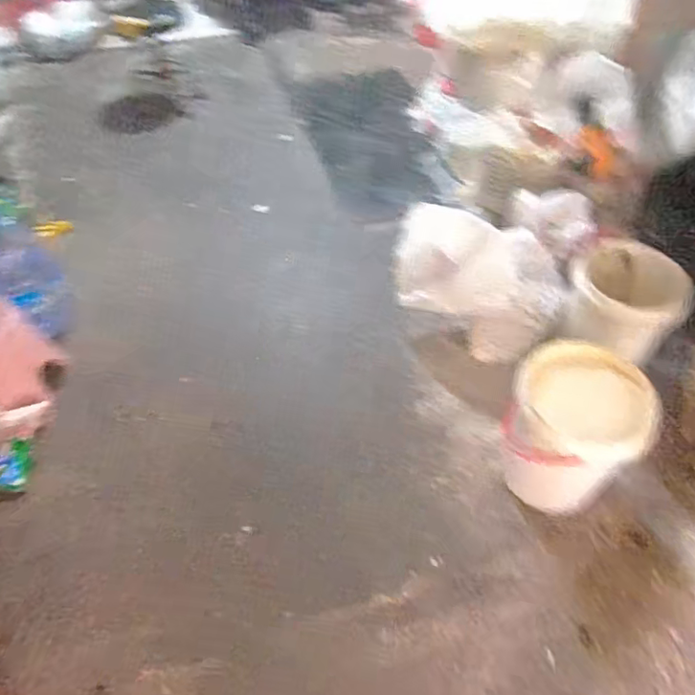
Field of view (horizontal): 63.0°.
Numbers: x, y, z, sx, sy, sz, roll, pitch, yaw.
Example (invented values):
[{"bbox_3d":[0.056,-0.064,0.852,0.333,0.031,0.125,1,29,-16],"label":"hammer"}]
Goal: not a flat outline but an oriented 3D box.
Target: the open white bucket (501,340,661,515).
[{"bbox_3d":[0.570,0.203,1.490,0.320,0.384,0.330,1,49,-1],"label":"open white bucket"}]

